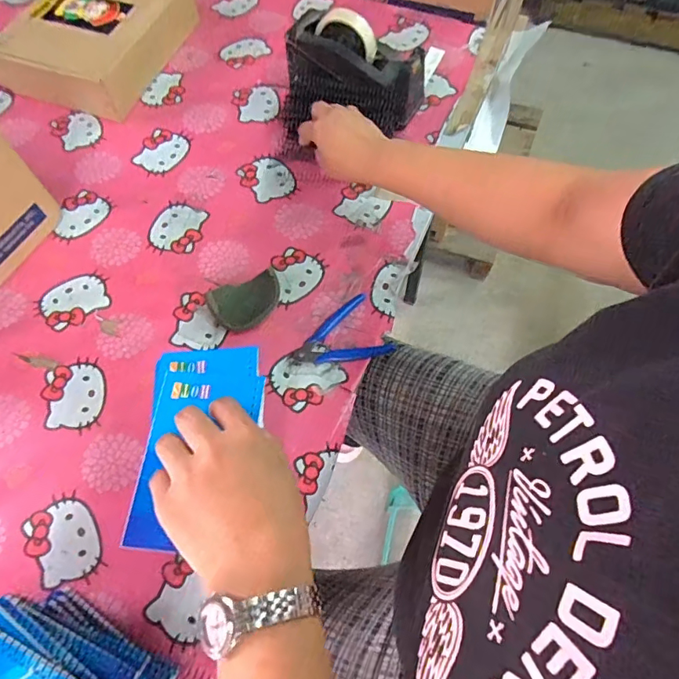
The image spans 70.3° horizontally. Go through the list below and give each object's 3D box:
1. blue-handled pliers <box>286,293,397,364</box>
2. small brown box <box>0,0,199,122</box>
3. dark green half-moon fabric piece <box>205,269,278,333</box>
[{"bbox_3d":[-0.005,0.000,0.578,0.115,0.010,0.082,-23,67,-9],"label":"blue-handled pliers"},{"bbox_3d":[-0.383,-0.483,0.766,0.213,0.101,0.269,28,69,14],"label":"small brown box"},{"bbox_3d":[-0.112,-0.046,0.597,0.088,0.023,0.057,-25,67,-10],"label":"dark green half-moon fabric piece"}]

